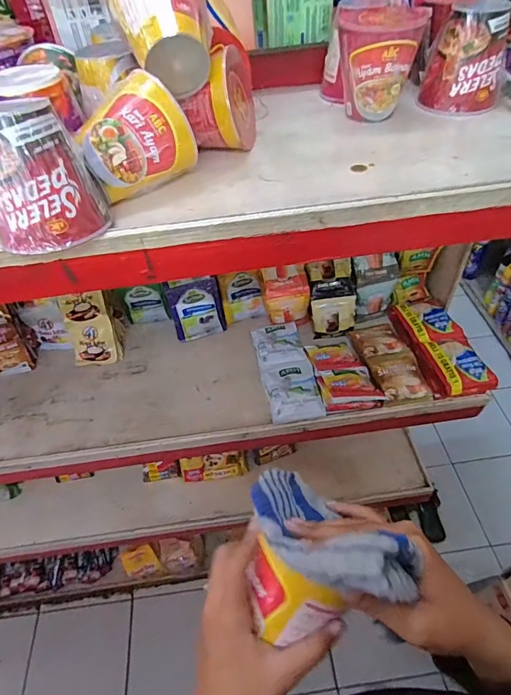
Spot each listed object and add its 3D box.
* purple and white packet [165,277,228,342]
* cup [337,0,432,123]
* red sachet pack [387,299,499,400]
[{"bbox_3d":[-0.114,-0.076,0.812,0.105,0.118,0.046,-20,50,-13],"label":"purple and white packet"},{"bbox_3d":[0.157,-0.366,0.527,0.103,0.109,0.110,5,49,8],"label":"cup"},{"bbox_3d":[0.341,-0.009,0.753,0.099,0.041,0.237,-8,49,-3],"label":"red sachet pack"}]

